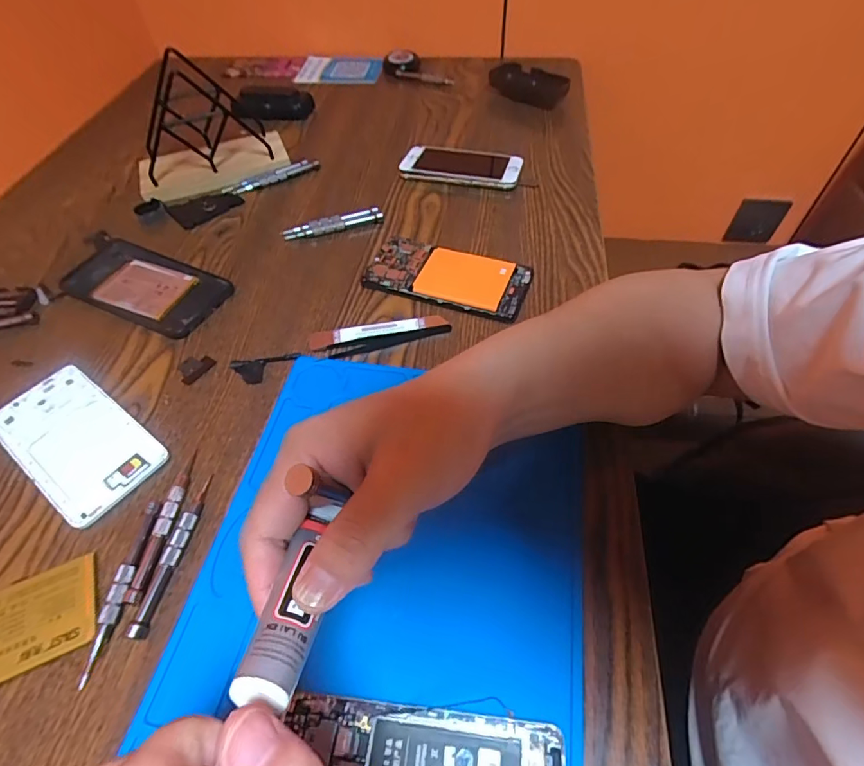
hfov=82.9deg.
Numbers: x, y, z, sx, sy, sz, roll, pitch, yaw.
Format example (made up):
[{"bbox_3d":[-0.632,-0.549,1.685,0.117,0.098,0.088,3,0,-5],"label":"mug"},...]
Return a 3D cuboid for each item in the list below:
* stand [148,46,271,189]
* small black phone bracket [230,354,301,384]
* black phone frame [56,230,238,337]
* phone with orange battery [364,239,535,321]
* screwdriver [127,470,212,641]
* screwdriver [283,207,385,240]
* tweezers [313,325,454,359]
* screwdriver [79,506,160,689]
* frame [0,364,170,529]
[{"bbox_3d":[-0.262,-0.299,0.549,0.132,0.114,0.087,-15,54,-8],"label":"stand"},{"bbox_3d":[-0.137,-0.012,0.401,0.056,0.004,0.024,-8,53,-3],"label":"small black phone bracket"},{"bbox_3d":[-0.282,-0.097,0.471,0.183,0.010,0.079,22,57,18],"label":"black phone frame"},{"bbox_3d":[0.015,-0.099,0.453,0.144,0.010,0.068,16,56,15],"label":"phone with orange battery"},{"bbox_3d":[-0.161,0.105,0.308,0.010,0.010,0.101,6,54,8],"label":"screwdriver"},{"bbox_3d":[-0.103,-0.165,0.508,0.102,0.014,0.018,-14,54,-7],"label":"screwdriver"},{"bbox_3d":[-0.040,-0.036,0.411,0.111,0.005,0.015,-13,53,-6],"label":"tweezers"},{"bbox_3d":[-0.187,0.122,0.297,0.012,0.008,0.104,1,53,4],"label":"screwdriver"},{"bbox_3d":[-0.267,0.041,0.366,0.149,0.006,0.074,30,60,23],"label":"frame"}]

